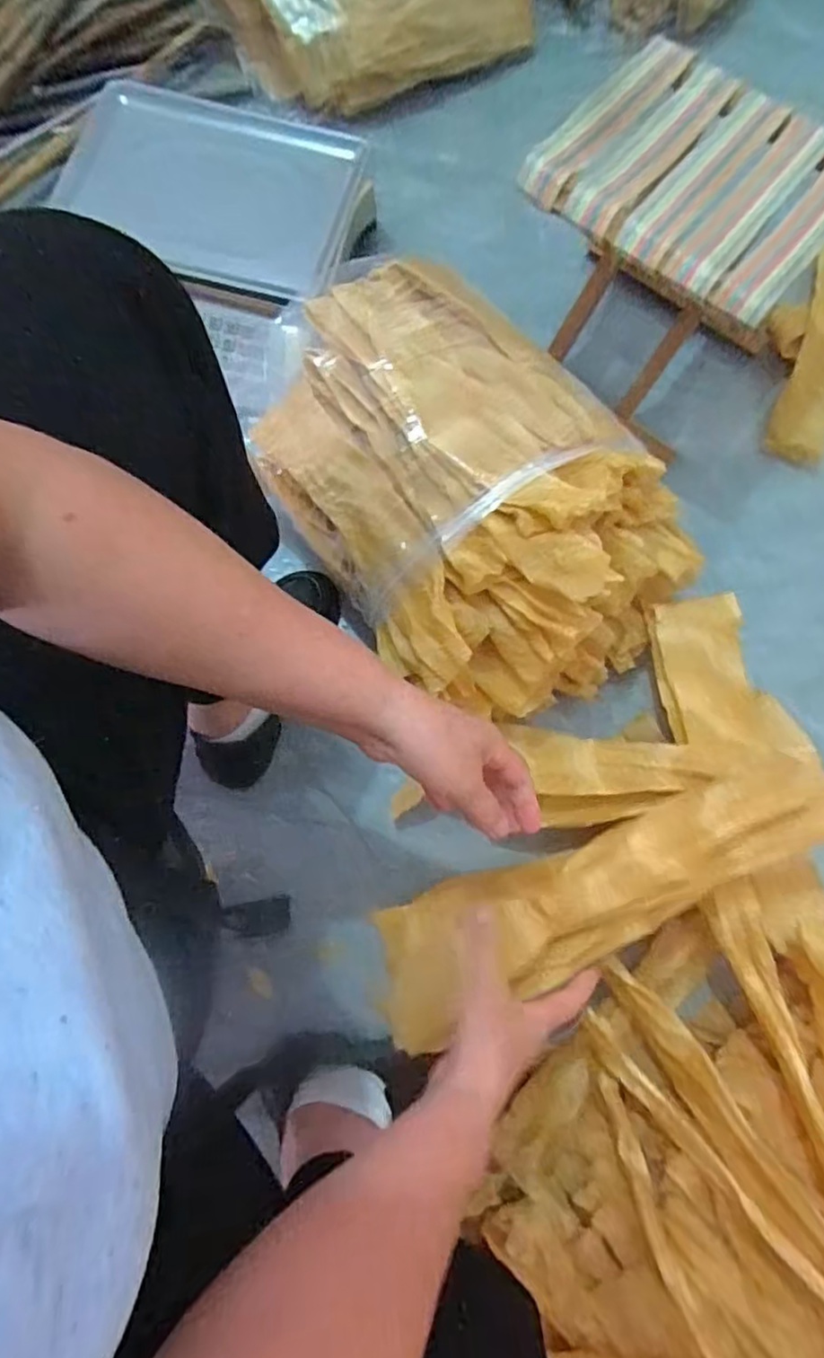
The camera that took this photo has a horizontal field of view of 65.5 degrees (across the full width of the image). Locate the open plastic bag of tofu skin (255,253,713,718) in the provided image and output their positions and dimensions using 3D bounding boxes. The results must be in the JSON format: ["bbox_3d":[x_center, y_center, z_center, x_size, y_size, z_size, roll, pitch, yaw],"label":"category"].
[{"bbox_3d":[0.048,-0.193,0.628,0.310,0.172,0.456,-34,79,-8],"label":"open plastic bag of tofu skin"}]

